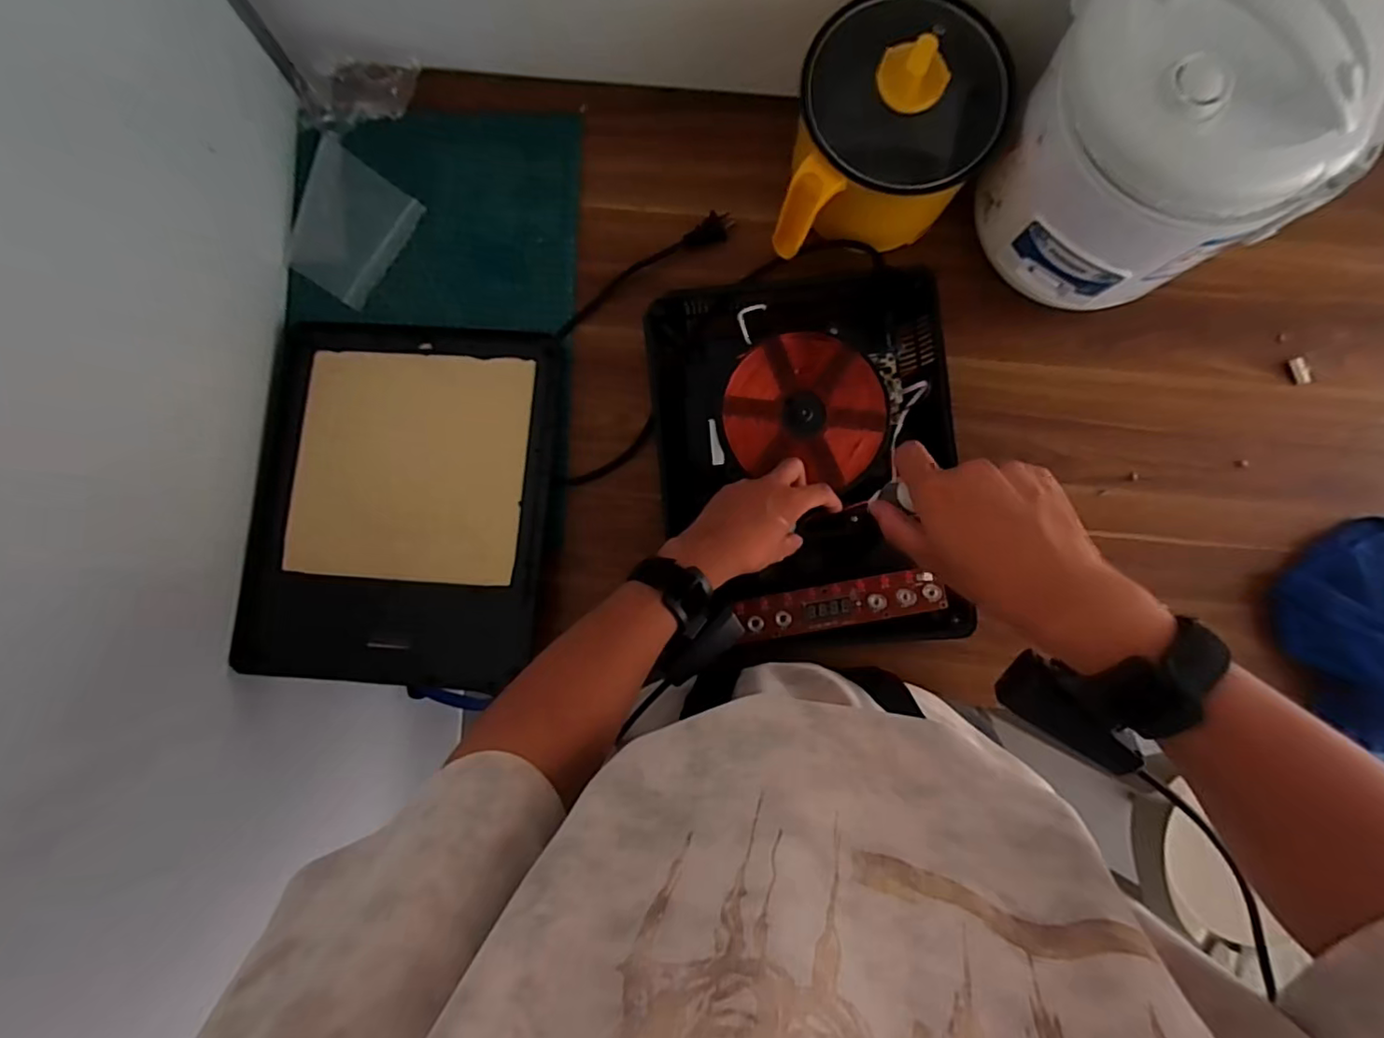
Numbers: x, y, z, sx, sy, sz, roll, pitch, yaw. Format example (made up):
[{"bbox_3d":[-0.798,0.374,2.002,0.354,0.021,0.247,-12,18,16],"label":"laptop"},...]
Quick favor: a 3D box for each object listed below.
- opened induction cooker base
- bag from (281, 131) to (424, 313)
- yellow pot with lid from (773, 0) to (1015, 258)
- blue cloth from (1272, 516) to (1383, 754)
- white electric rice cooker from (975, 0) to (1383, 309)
[{"bbox_3d":[0.106,-0.058,0.570,0.266,0.060,0.347,-6,86,0],"label":"opened induction cooker base"},{"bbox_3d":[-0.356,-0.301,0.613,0.120,0.012,0.132,30,90,-2],"label":"bag"},{"bbox_3d":[0.175,-0.338,0.532,0.169,0.145,0.193,18,87,2],"label":"yellow pot with lid"},{"bbox_3d":[0.644,0.105,0.545,0.164,0.057,0.187,-25,86,-1],"label":"blue cloth"},{"bbox_3d":[0.365,-0.307,0.473,0.182,0.185,0.210,-17,86,0],"label":"white electric rice cooker"}]

